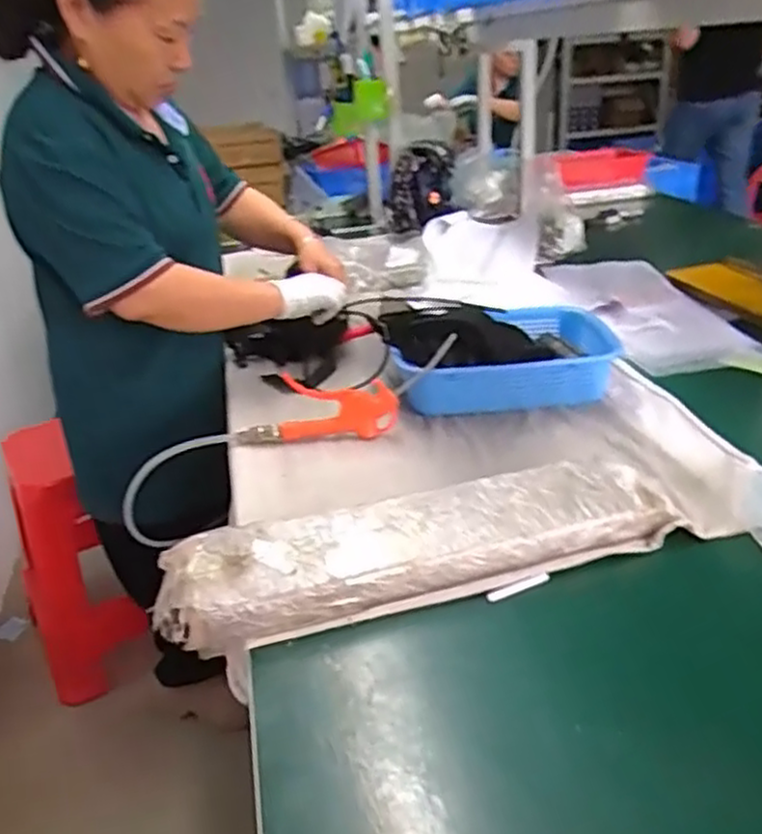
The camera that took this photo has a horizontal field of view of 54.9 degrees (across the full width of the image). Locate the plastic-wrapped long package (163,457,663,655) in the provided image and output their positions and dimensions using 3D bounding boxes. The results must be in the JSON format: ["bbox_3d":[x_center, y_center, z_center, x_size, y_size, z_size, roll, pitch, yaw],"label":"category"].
[{"bbox_3d":[0.031,0.110,0.652,0.441,0.046,0.106,-12,27,-14],"label":"plastic-wrapped long package"}]

